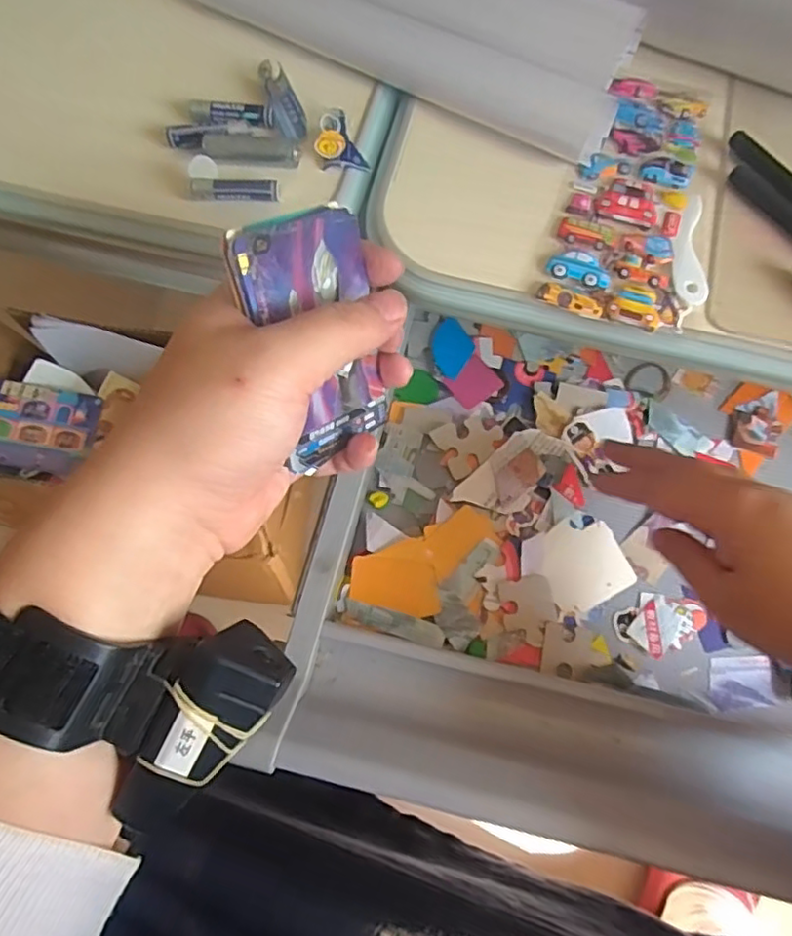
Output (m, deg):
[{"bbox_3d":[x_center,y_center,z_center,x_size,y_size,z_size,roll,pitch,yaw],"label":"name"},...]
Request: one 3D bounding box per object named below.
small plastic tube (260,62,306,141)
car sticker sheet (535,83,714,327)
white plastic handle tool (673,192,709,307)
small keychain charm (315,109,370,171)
[{"bbox_3d":[-0.057,-0.188,0.316,0.015,0.011,0.044,-16,73,-6],"label":"small plastic tube"},{"bbox_3d":[0.116,-0.137,0.305,0.056,0.004,0.149,18,72,6],"label":"car sticker sheet"},{"bbox_3d":[0.141,-0.106,0.294,0.017,0.004,0.061,5,72,1],"label":"white plastic handle tool"},{"bbox_3d":[-0.030,-0.166,0.310,0.022,0.011,0.029,-15,73,-6],"label":"small keychain charm"}]

